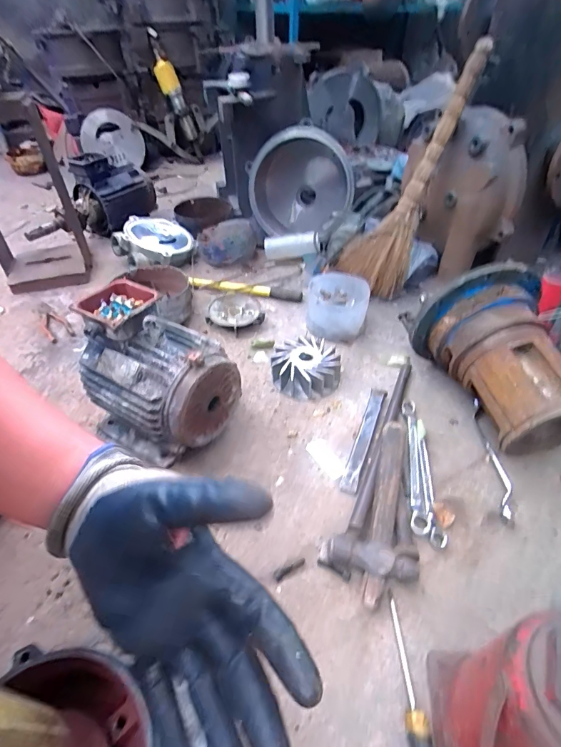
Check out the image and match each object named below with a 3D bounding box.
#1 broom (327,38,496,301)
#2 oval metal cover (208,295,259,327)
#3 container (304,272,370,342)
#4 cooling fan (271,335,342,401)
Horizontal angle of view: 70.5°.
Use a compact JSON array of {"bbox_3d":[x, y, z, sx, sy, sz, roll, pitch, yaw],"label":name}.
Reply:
[{"bbox_3d":[0.321,-0.464,0.960,0.159,0.554,0.116,39,25,32],"label":"broom"},{"bbox_3d":[-0.117,-0.158,1.012,0.124,0.029,0.114,0,42,0],"label":"oval metal cover"},{"bbox_3d":[0.135,-0.160,0.963,0.144,0.094,0.154,8,43,8],"label":"container"},{"bbox_3d":[0.054,-0.015,0.833,0.135,0.056,0.146,0,42,0],"label":"cooling fan"}]

